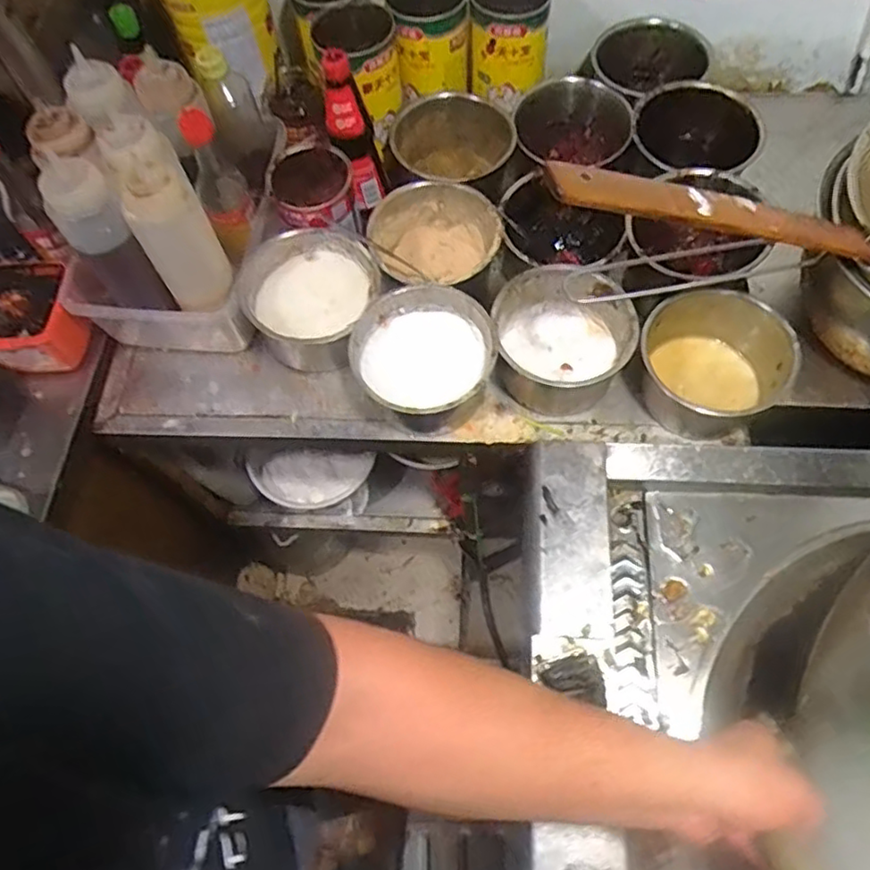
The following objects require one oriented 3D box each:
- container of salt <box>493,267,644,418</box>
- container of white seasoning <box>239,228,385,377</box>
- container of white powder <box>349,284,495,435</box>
[{"bbox_3d":[0.143,-0.107,0.743,0.146,0.081,0.149,-1,66,3],"label":"container of salt"},{"bbox_3d":[-0.138,-0.151,0.767,0.146,0.101,0.146,-1,66,3],"label":"container of white seasoning"},{"bbox_3d":[-0.012,-0.081,0.739,0.148,0.090,0.146,-1,66,3],"label":"container of white powder"}]

